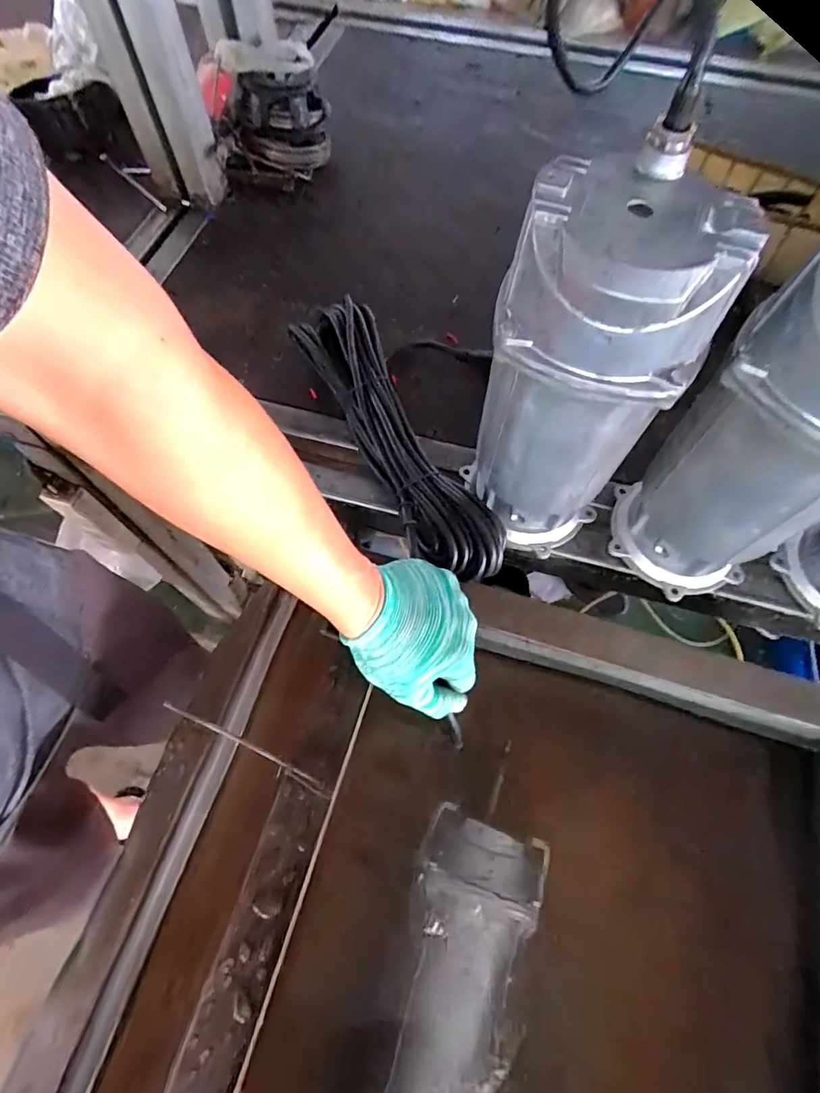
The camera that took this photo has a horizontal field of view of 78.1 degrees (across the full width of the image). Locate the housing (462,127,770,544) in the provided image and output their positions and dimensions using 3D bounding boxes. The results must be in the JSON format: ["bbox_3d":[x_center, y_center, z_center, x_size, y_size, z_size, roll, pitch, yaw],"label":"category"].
[{"bbox_3d":[0.118,-0.110,0.386,0.120,0.286,0.109,21,66,8],"label":"housing"}]

